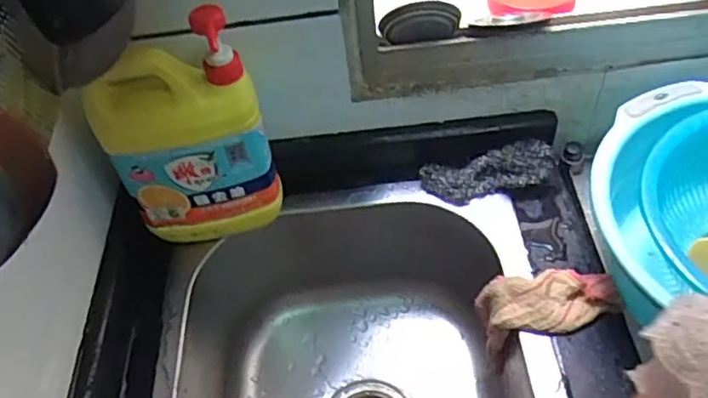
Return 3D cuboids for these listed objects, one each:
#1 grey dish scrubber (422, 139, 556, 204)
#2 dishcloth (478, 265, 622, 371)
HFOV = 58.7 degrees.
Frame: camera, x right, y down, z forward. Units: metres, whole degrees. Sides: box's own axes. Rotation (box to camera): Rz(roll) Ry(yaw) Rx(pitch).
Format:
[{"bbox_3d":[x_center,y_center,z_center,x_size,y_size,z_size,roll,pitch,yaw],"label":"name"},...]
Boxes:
[{"bbox_3d":[0.145,-0.028,0.685,0.143,0.035,0.041,-14,47,16],"label":"grey dish scrubber"},{"bbox_3d":[0.187,0.111,0.613,0.120,0.088,0.064,-5,49,2],"label":"dishcloth"}]

